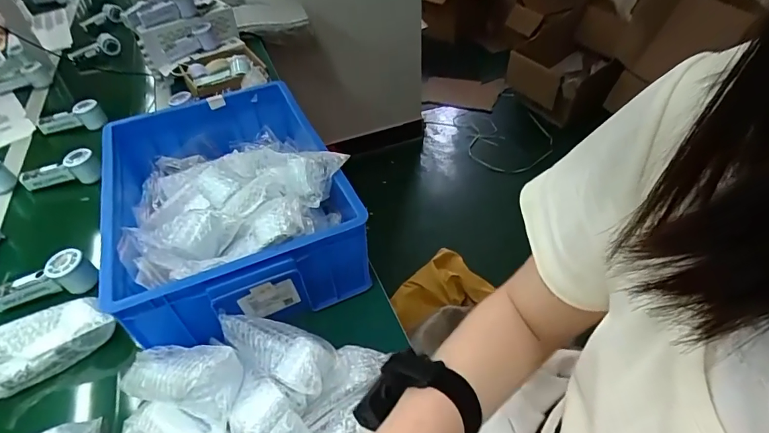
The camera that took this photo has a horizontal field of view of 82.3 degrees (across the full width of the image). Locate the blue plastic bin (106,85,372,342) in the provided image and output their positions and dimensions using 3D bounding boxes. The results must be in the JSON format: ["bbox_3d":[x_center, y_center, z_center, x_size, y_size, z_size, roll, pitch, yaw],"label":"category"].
[{"bbox_3d":[-0.263,-0.040,0.743,0.334,0.163,0.457,-19,46,-16],"label":"blue plastic bin"}]

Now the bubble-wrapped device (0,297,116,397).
[{"bbox_3d":[-0.502,0.184,0.638,0.196,0.068,0.065,-25,47,-21],"label":"bubble-wrapped device"}]

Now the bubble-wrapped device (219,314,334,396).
[{"bbox_3d":[-0.146,0.163,0.549,0.179,0.044,0.069,16,47,20],"label":"bubble-wrapped device"}]

